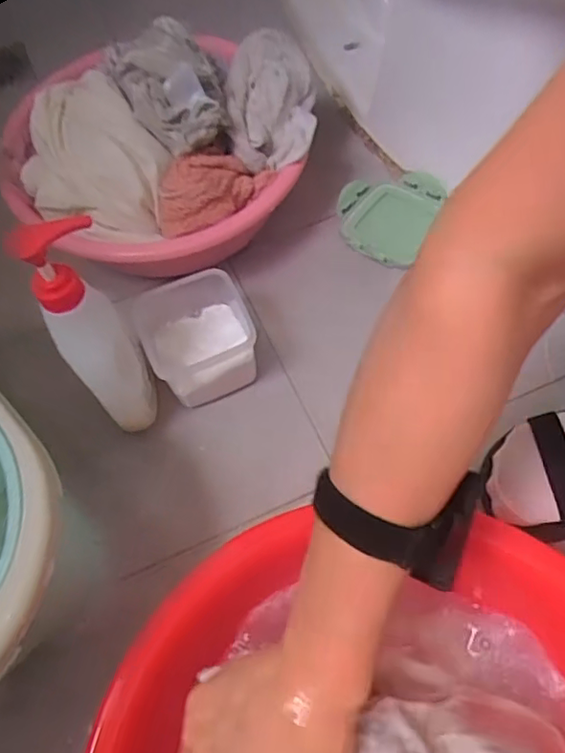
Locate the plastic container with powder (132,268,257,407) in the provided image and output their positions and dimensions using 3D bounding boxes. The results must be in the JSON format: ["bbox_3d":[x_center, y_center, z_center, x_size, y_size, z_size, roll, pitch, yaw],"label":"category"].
[{"bbox_3d":[-0.084,-0.039,0.597,0.108,0.085,0.113,-20,62,-7],"label":"plastic container with powder"}]

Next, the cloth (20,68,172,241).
[{"bbox_3d":[-0.192,-0.215,0.586,0.135,0.040,0.186,-36,84,-1],"label":"cloth"}]

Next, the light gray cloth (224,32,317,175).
[{"bbox_3d":[-0.011,-0.296,0.623,0.090,0.062,0.141,-2,61,3],"label":"light gray cloth"}]

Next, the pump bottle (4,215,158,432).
[{"bbox_3d":[-0.155,-0.036,0.492,0.067,0.228,0.075,-36,65,-15],"label":"pump bottle"}]

